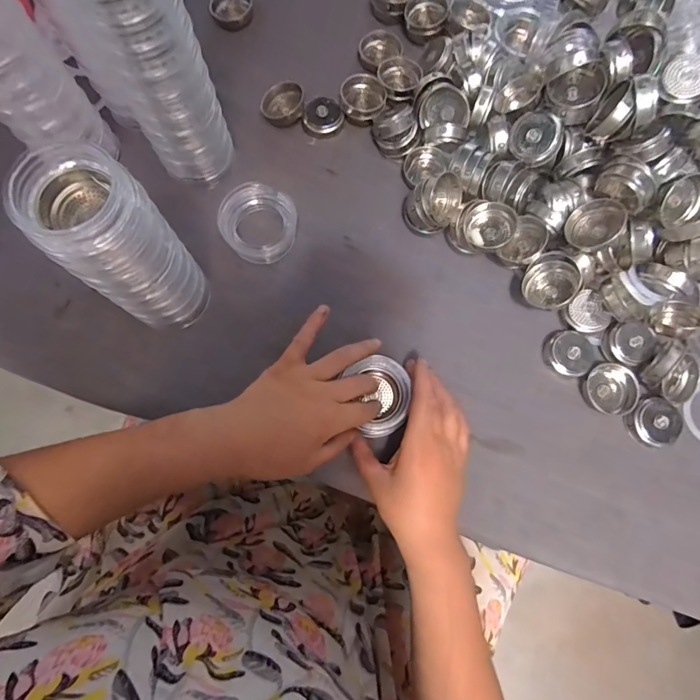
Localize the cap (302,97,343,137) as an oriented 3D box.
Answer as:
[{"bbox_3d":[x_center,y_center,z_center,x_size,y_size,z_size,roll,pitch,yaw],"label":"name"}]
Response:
[{"bbox_3d":[-0.028,-0.234,0.425,0.038,0.016,0.032,-32,82,-6],"label":"cap"}]

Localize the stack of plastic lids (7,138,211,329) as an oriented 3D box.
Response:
[{"bbox_3d":[-0.159,-0.068,0.308,0.063,0.166,0.069,31,78,6],"label":"stack of plastic lids"}]

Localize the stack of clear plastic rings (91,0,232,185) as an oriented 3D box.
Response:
[{"bbox_3d":[-0.139,-0.211,0.310,0.056,0.216,0.056,19,76,3],"label":"stack of clear plastic rings"}]

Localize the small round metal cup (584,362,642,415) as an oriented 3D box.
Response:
[{"bbox_3d":[0.231,0.035,0.371,0.043,0.017,0.042,0,80,-1],"label":"small round metal cup"}]

